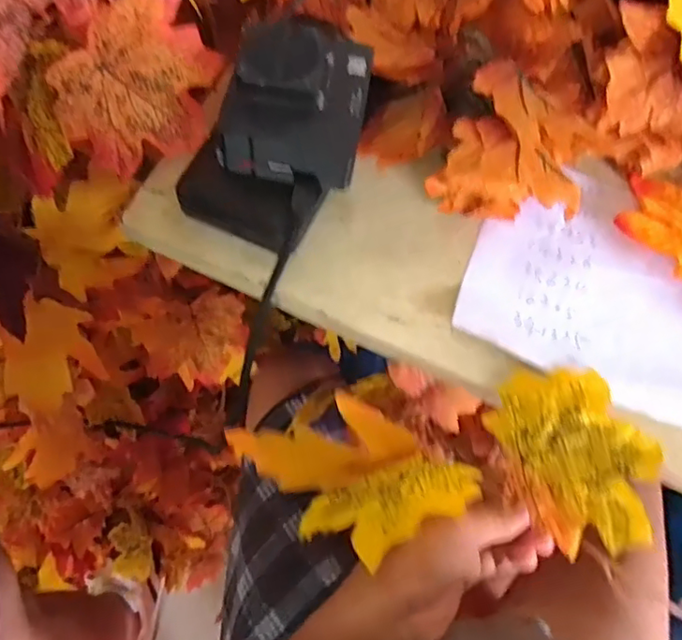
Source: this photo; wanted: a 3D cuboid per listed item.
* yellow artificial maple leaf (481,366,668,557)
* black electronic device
[{"bbox_3d":[0.117,0.067,0.292,0.069,0.017,0.091,-16,57,-7],"label":"yellow artificial maple leaf"},{"bbox_3d":[-0.026,-0.097,0.321,0.074,0.074,0.115,36,69,10],"label":"black electronic device"}]

